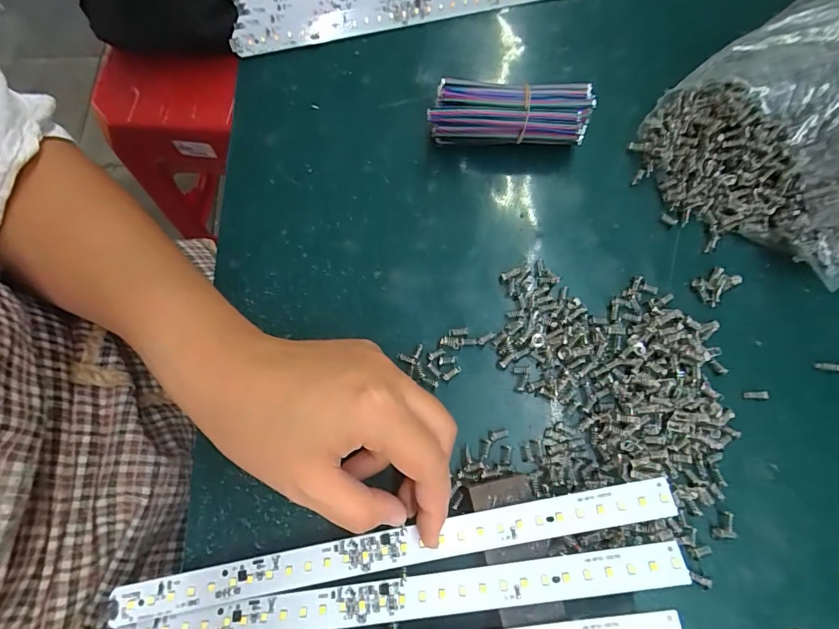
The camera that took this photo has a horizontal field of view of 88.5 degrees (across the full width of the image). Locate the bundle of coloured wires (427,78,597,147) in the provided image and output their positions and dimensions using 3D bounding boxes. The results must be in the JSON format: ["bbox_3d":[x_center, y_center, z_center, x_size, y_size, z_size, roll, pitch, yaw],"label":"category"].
[{"bbox_3d":[0.061,-0.133,0.294,0.103,0.039,0.026,3,71,1],"label":"bundle of coloured wires"}]

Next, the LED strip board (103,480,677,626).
[{"bbox_3d":[-0.017,0.119,0.218,0.281,0.010,0.014,-12,72,2],"label":"LED strip board"}]

